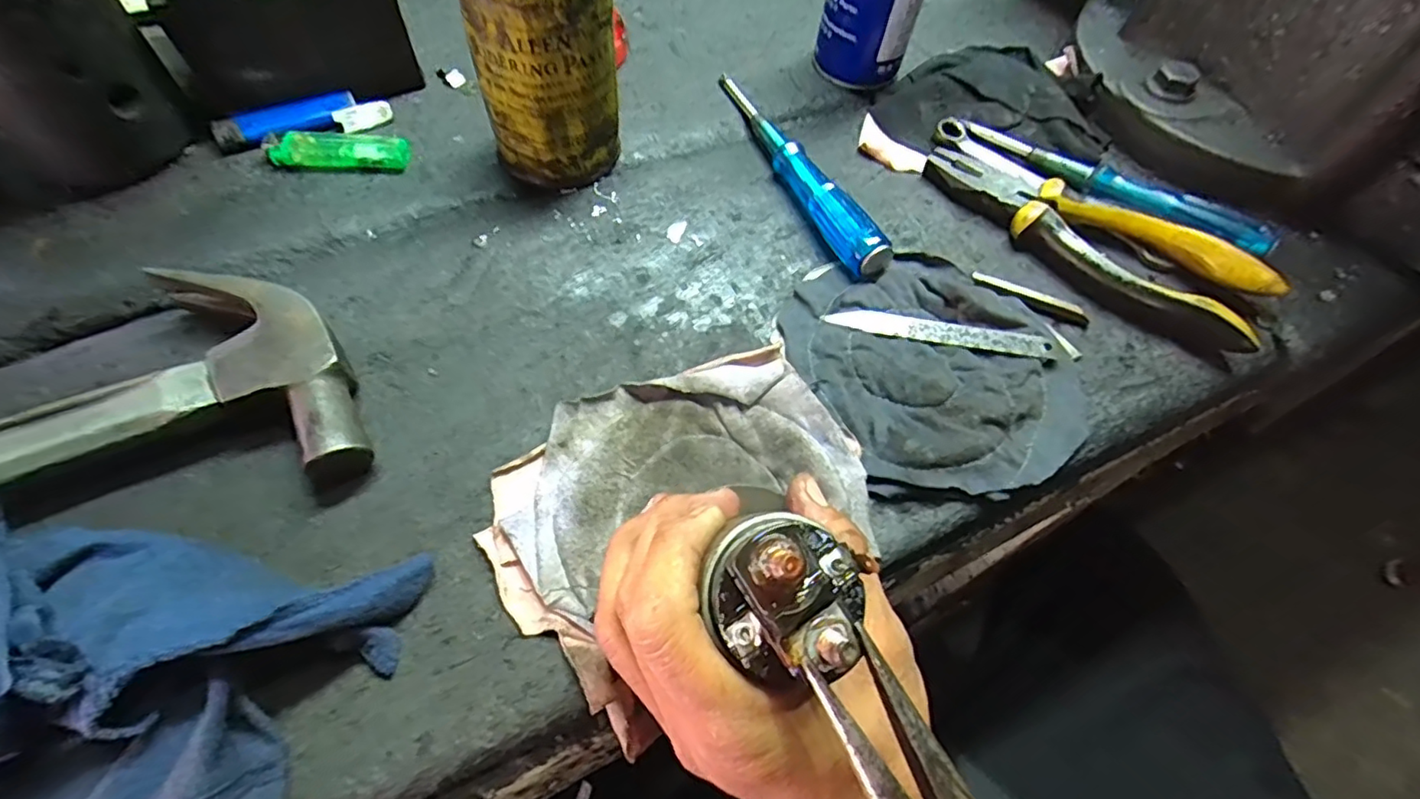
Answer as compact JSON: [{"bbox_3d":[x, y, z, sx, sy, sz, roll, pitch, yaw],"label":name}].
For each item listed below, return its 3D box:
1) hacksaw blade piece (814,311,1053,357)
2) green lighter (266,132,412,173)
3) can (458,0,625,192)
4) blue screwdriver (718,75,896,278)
[{"bbox_3d":[0.122,-0.036,0.327,0.116,0.004,0.013,9,73,7],"label":"hacksaw blade piece"},{"bbox_3d":[-0.222,-0.148,0.363,0.077,0.012,0.022,-2,60,-5],"label":"green lighter"},{"bbox_3d":[-0.089,-0.187,0.342,0.073,0.117,0.070,2,59,-3],"label":"can"},{"bbox_3d":[0.050,-0.149,0.381,0.022,0.024,0.191,-23,64,-16],"label":"blue screwdriver"}]

